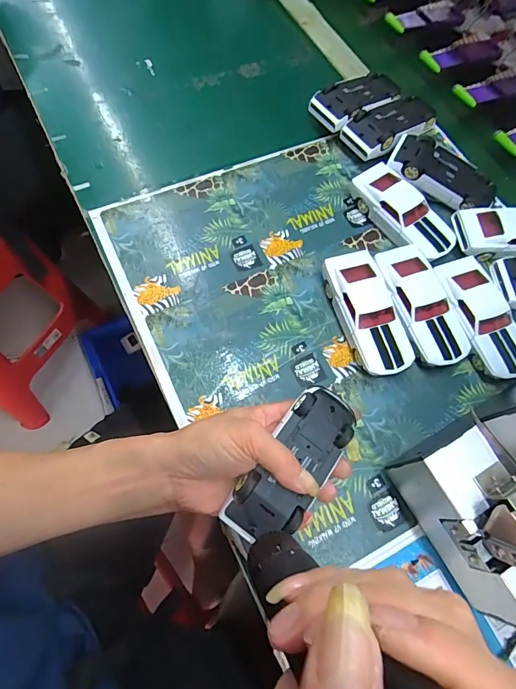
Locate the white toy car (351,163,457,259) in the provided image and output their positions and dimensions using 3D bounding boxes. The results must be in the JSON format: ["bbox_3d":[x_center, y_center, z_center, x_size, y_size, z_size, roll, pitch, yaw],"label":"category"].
[{"bbox_3d":[0.164,-0.148,0.446,0.062,0.034,0.125,-28,73,-16],"label":"white toy car"}]

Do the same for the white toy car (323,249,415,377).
[{"bbox_3d":[0.108,-0.031,0.397,0.055,0.035,0.128,-13,69,-11],"label":"white toy car"}]

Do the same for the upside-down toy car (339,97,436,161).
[{"bbox_3d":[0.164,-0.265,0.496,0.122,0.037,0.058,-31,73,-15],"label":"upside-down toy car"}]

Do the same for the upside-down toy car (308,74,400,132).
[{"bbox_3d":[0.126,-0.306,0.510,0.123,0.040,0.057,-32,73,-15],"label":"upside-down toy car"}]

